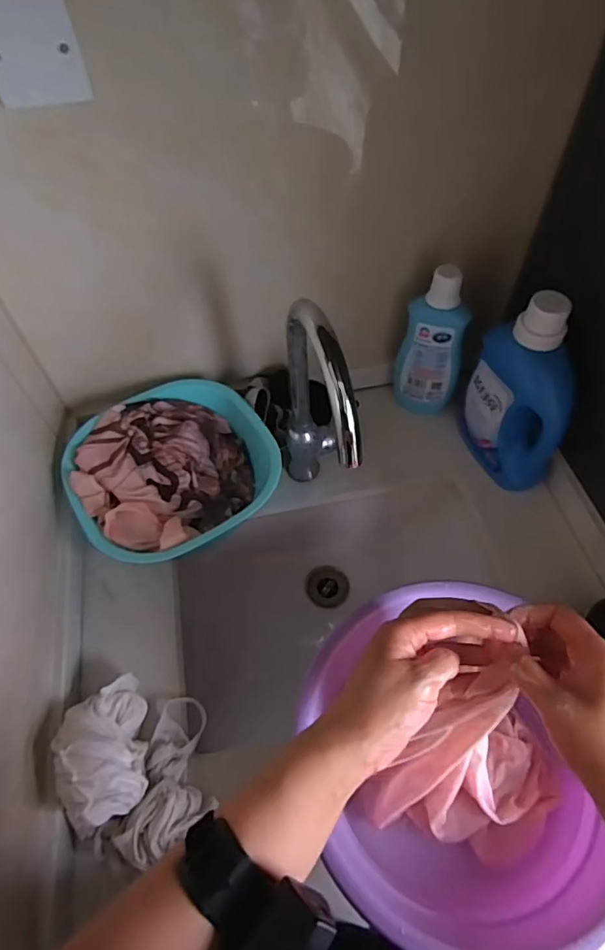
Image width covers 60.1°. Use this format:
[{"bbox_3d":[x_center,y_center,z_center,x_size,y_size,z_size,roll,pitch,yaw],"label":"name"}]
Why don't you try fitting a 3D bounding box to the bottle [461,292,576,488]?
[{"bbox_3d":[0.296,-0.109,0.703,0.078,0.250,0.151,-17,58,-8],"label":"bottle"}]

